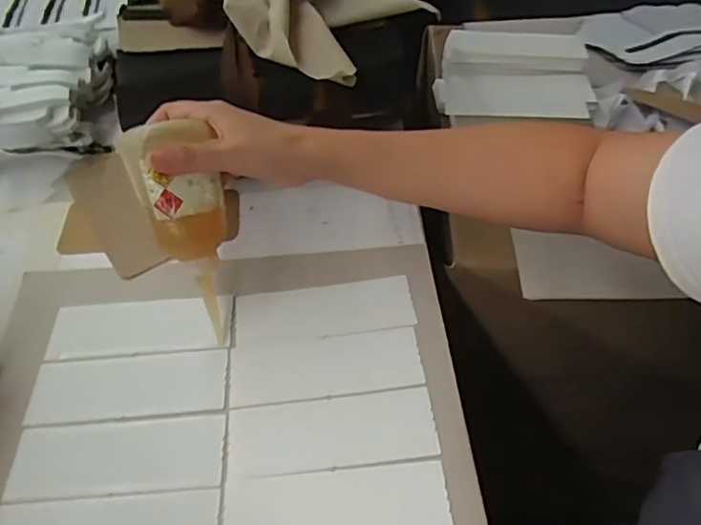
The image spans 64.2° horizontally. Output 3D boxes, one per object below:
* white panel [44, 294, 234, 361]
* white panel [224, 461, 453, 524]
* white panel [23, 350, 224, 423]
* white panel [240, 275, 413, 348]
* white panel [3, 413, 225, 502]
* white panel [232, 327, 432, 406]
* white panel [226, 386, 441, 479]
[{"bbox_3d":[-0.172,0.051,0.463,0.146,0.010,0.052,-3,50,-3],"label":"white panel"},{"bbox_3d":[-0.009,0.163,0.370,0.146,0.005,0.052,-3,50,-3],"label":"white panel"},{"bbox_3d":[-0.169,0.094,0.433,0.144,0.007,0.053,-3,50,-3],"label":"white panel"},{"bbox_3d":[-0.022,0.039,0.469,0.146,0.004,0.052,-6,50,-5],"label":"white panel"},{"bbox_3d":[-0.163,0.137,0.396,0.144,0.004,0.053,-3,50,-3],"label":"white panel"},{"bbox_3d":[-0.020,0.080,0.437,0.146,0.006,0.052,-6,50,-5],"label":"white panel"},{"bbox_3d":[-0.014,0.122,0.404,0.146,0.007,0.053,-5,50,-4],"label":"white panel"}]

